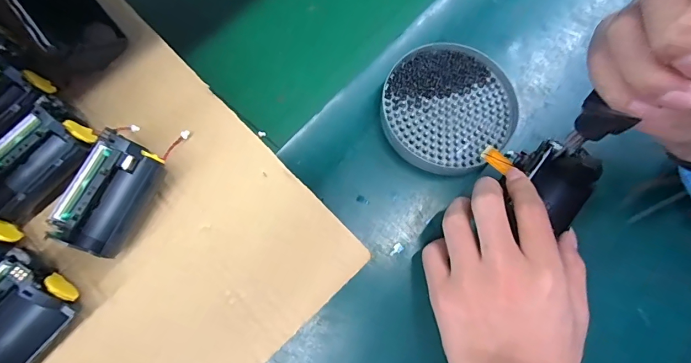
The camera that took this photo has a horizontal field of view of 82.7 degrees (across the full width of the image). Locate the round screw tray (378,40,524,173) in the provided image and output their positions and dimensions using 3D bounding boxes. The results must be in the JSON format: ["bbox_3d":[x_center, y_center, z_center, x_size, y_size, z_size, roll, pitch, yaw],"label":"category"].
[{"bbox_3d":[0.089,-0.065,0.339,0.108,0.019,0.113,1,72,-2],"label":"round screw tray"}]

